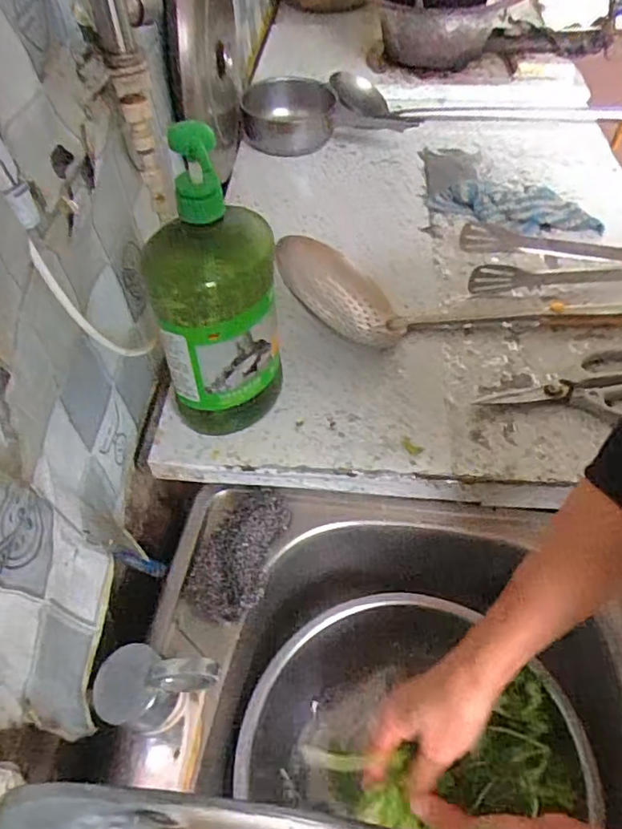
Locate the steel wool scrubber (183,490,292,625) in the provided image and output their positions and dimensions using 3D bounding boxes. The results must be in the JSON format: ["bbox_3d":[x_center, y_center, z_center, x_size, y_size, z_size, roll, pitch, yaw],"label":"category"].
[{"bbox_3d":[-0.067,0.119,0.527,0.067,0.038,0.129,10,51,12],"label":"steel wool scrubber"}]

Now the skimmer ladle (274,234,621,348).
[{"bbox_3d":[0.175,-0.152,0.653,0.419,0.080,0.128,-4,50,-1],"label":"skimmer ladle"}]

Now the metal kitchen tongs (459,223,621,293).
[{"bbox_3d":[0.323,-0.204,0.724,0.267,0.032,0.098,-5,50,-2],"label":"metal kitchen tongs"}]

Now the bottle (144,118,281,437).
[{"bbox_3d":[-0.080,-0.096,0.492,0.098,0.273,0.084,-9,49,-3],"label":"bottle"}]

